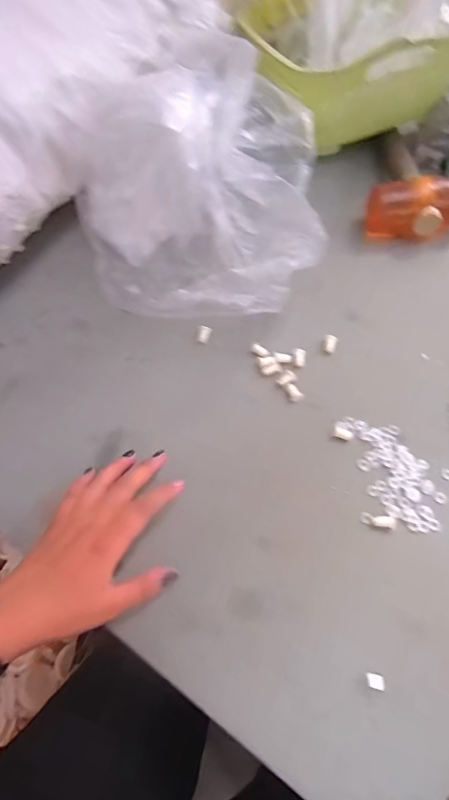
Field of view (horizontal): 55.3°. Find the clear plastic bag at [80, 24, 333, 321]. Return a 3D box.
[{"bbox_3d":[-0.013,-0.201,0.419,0.252,0.133,0.232,-35,68,-17],"label":"clear plastic bag"}]

